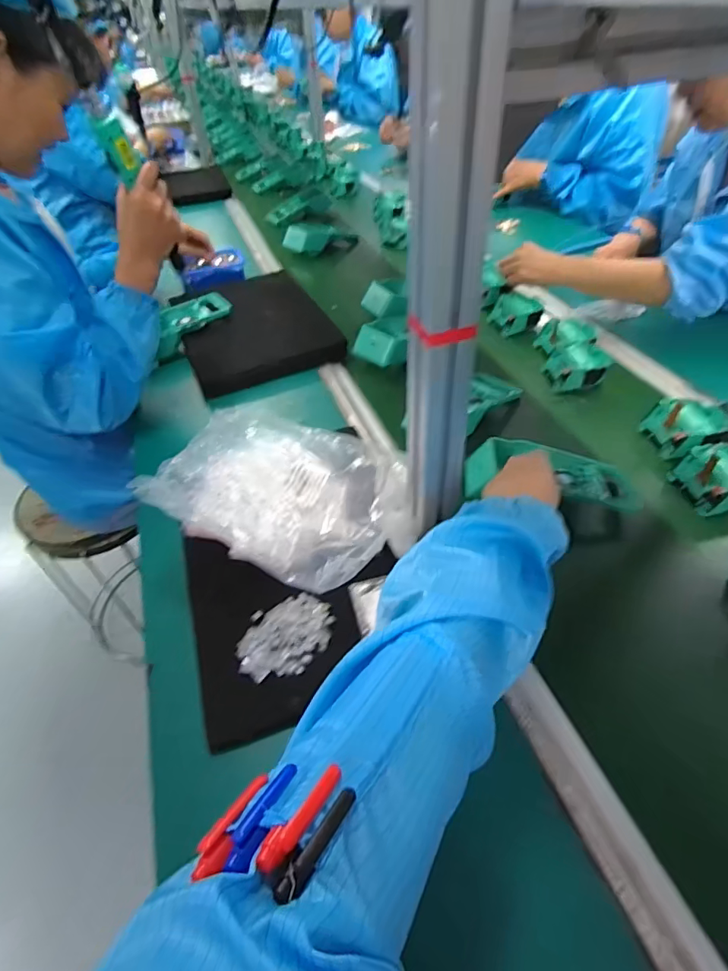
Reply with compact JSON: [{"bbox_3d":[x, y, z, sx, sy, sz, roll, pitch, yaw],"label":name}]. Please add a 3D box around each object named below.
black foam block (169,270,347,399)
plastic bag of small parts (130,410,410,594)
[{"bbox_3d":[-0.203,-0.290,0.890,0.249,0.046,0.293,-20,47,-17],"label":"black foam block"},{"bbox_3d":[-0.084,0.005,0.568,0.285,0.081,0.213,17,48,20],"label":"plastic bag of small parts"}]

